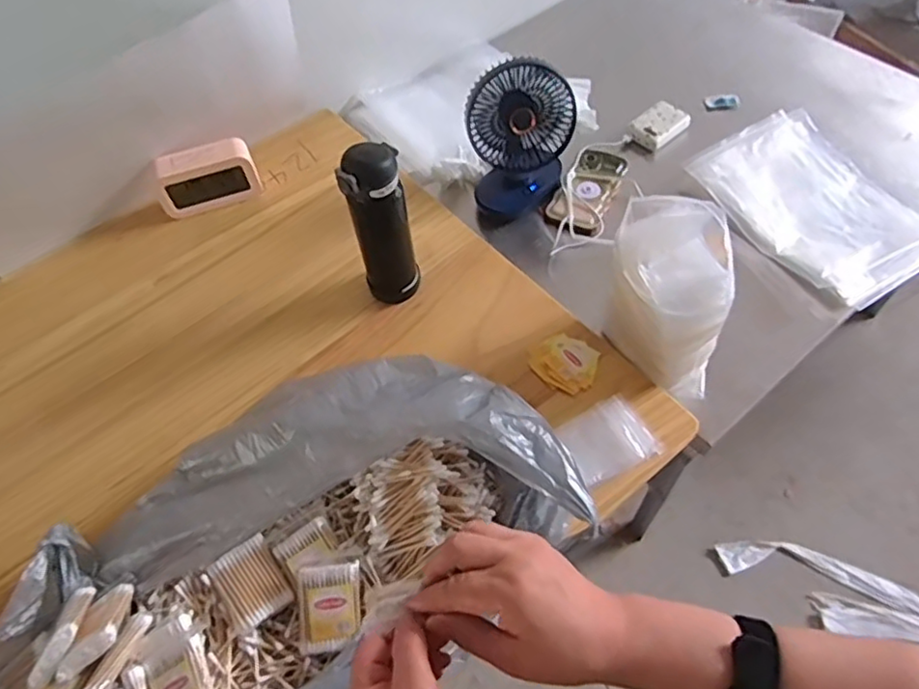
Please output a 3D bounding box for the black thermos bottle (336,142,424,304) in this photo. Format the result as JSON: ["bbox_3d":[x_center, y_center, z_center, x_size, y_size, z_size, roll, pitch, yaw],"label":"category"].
[{"bbox_3d":[-0.089,-0.133,0.739,0.061,0.211,0.056,0,56,5],"label":"black thermos bottle"}]

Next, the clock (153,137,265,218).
[{"bbox_3d":[-0.354,-0.232,0.895,0.136,0.079,0.051,-19,57,-8],"label":"clock"}]

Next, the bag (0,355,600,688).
[{"bbox_3d":[-0.164,0.209,0.570,0.531,0.124,0.290,-31,59,-15],"label":"bag"}]

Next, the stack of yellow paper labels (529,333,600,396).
[{"bbox_3d":[0.125,0.020,0.748,0.073,0.006,0.070,25,62,20],"label":"stack of yellow paper labels"}]

